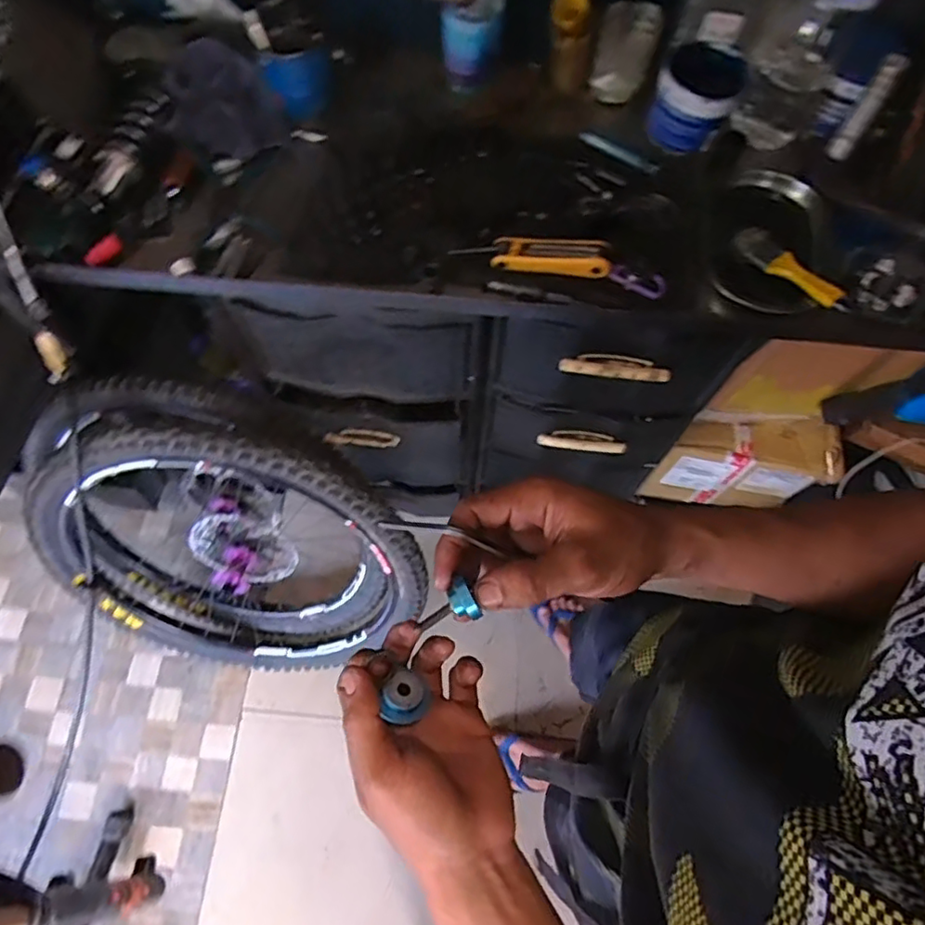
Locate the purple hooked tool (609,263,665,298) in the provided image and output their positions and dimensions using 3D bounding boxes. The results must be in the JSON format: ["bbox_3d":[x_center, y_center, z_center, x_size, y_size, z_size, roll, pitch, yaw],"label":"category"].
[{"bbox_3d":[0.204,-0.213,0.699,0.067,0.010,0.031,18,69,5],"label":"purple hooked tool"}]

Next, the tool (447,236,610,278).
[{"bbox_3d":[0.083,-0.244,0.701,0.173,0.028,0.033,7,69,1],"label":"tool"}]

